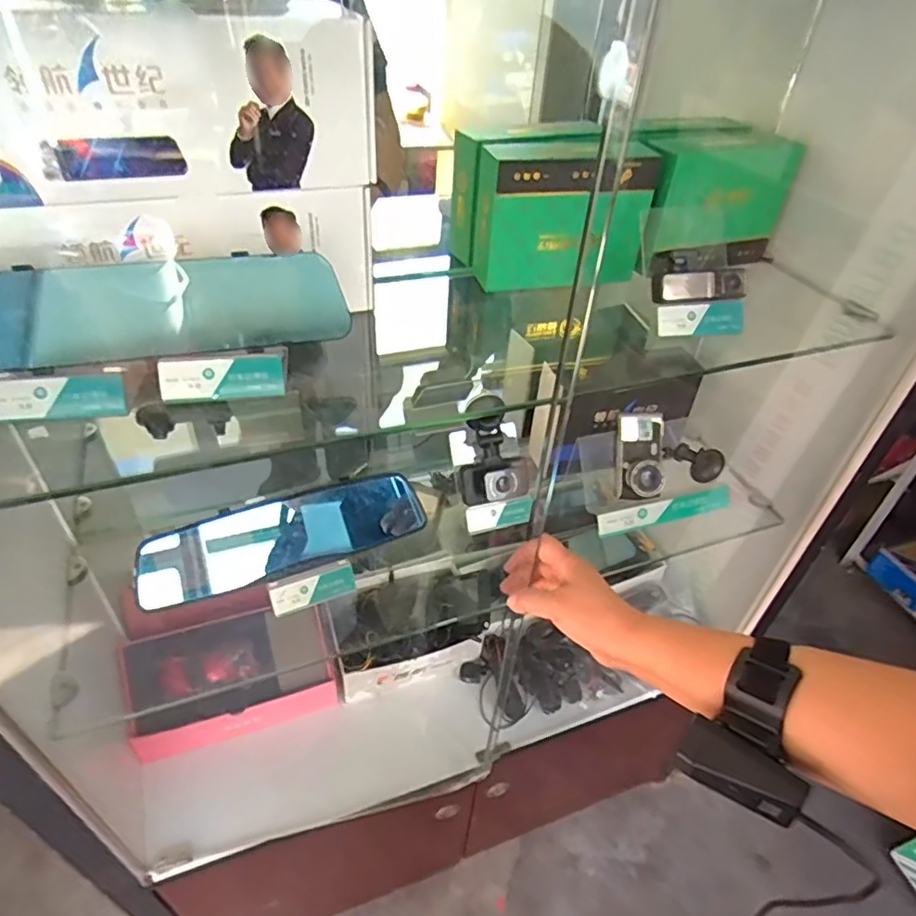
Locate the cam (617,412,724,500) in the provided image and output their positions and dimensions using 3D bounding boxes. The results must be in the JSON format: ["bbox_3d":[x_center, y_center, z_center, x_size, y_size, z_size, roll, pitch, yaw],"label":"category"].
[{"bbox_3d":[0.272,-0.002,0.783,0.139,0.109,0.052,1,7,-3],"label":"cam"}]

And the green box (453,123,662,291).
[{"bbox_3d":[0.101,-0.259,0.647,0.189,0.128,0.121,-8,41,-14],"label":"green box"}]

